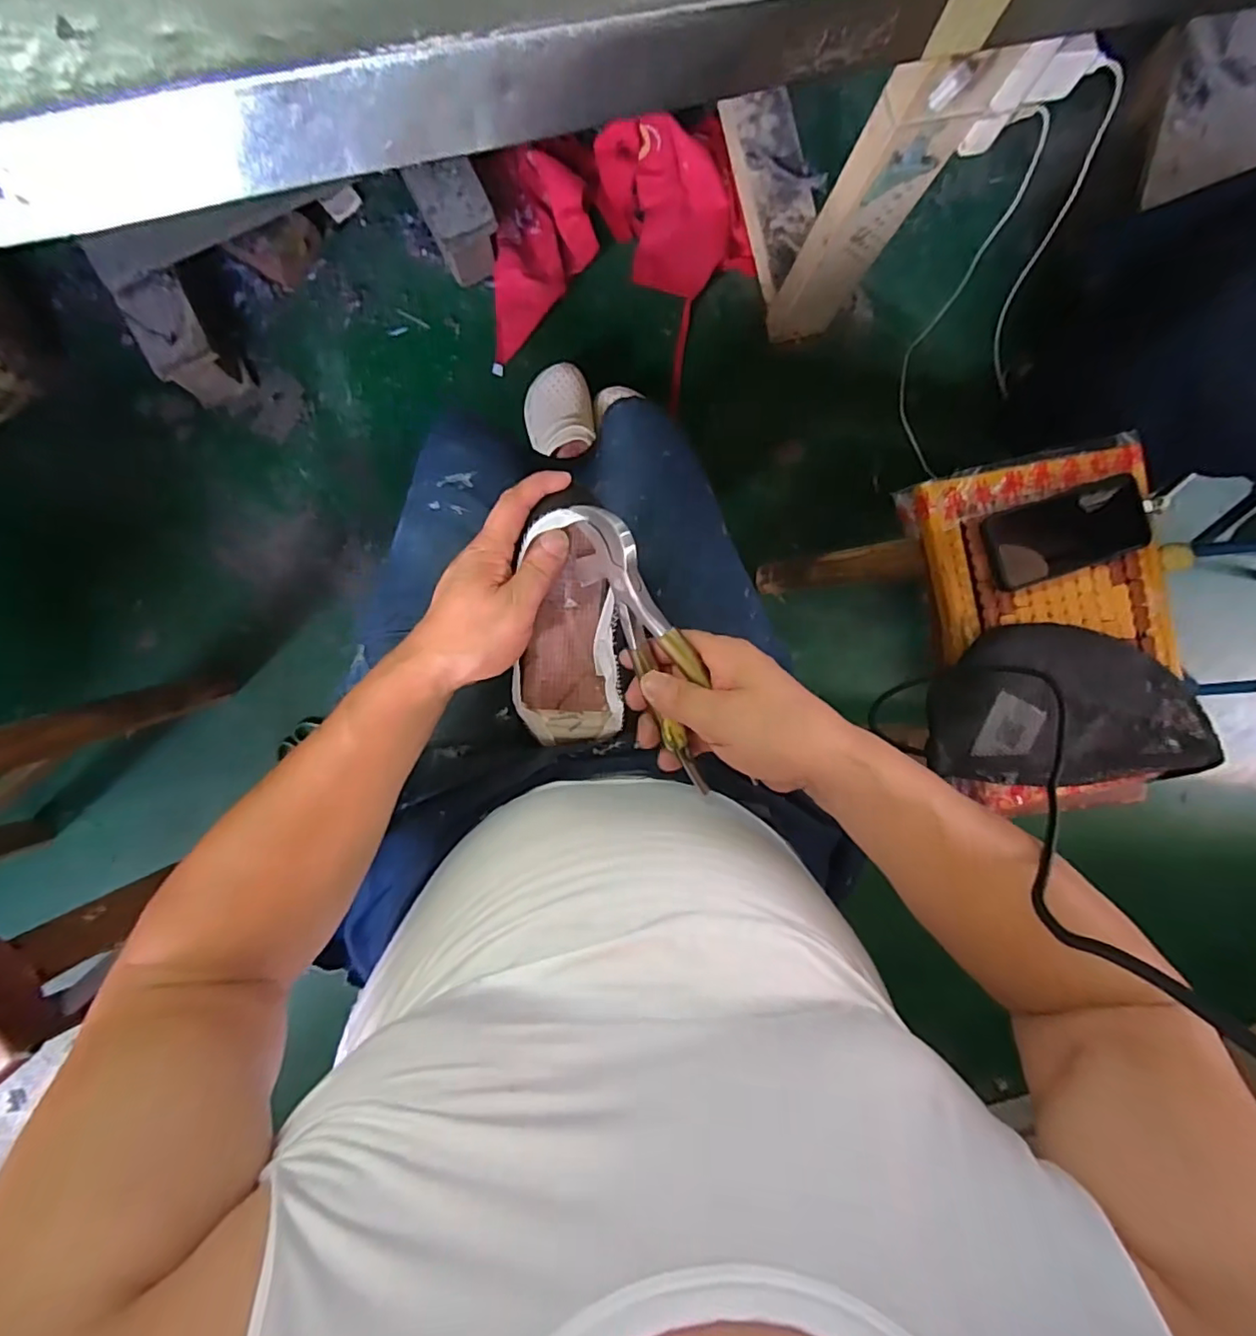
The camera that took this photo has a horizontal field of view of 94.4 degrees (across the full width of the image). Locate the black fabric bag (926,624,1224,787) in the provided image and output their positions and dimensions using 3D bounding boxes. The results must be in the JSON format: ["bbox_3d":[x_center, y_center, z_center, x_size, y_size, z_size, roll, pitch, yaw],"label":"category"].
[{"bbox_3d":[0.434,0.038,0.580,0.286,0.069,0.154,6,90,-4],"label":"black fabric bag"}]

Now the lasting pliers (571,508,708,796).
[{"bbox_3d":[0.017,-0.010,0.357,0.038,0.034,0.191,-24,100,-4],"label":"lasting pliers"}]

